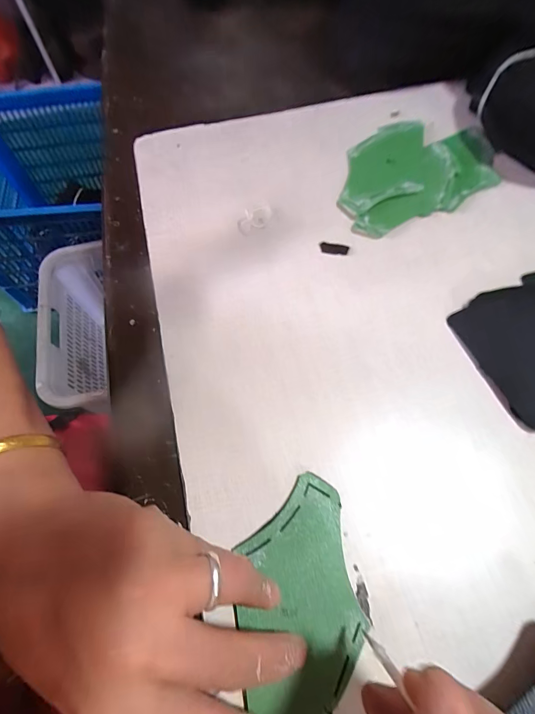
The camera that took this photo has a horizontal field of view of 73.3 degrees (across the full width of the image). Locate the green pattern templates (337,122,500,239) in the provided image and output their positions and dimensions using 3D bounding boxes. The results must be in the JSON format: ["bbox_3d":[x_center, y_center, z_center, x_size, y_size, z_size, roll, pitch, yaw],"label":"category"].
[{"bbox_3d":[0.132,-0.173,0.328,0.156,0.008,0.109,-21,66,-8],"label":"green pattern templates"}]

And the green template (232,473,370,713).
[{"bbox_3d":[0.017,0.132,0.192,0.063,0.005,0.121,-10,64,-2],"label":"green template"}]

